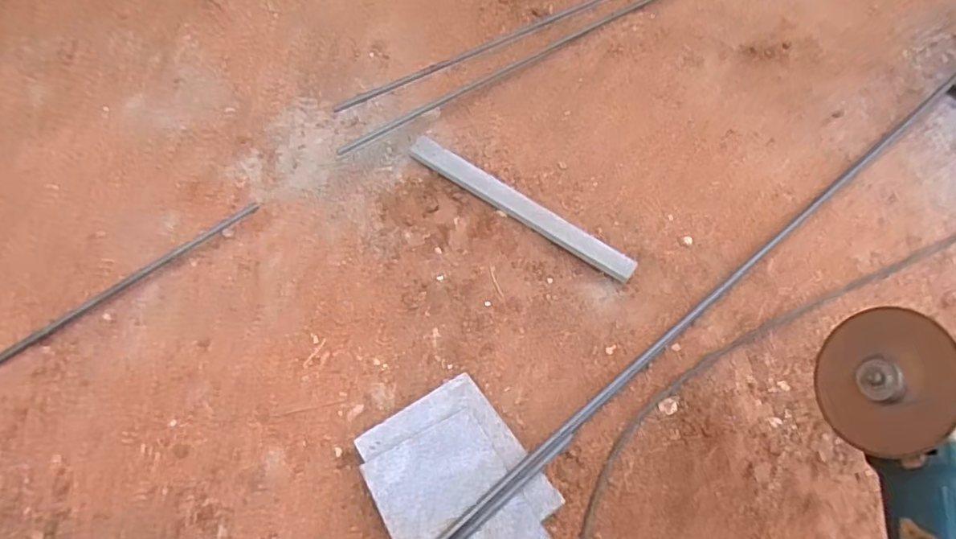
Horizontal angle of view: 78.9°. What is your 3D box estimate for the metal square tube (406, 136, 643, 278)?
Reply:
[{"bbox_3d":[0.045,-0.074,0.682,0.300,0.020,0.030,33,61,15],"label":"metal square tube"}]

